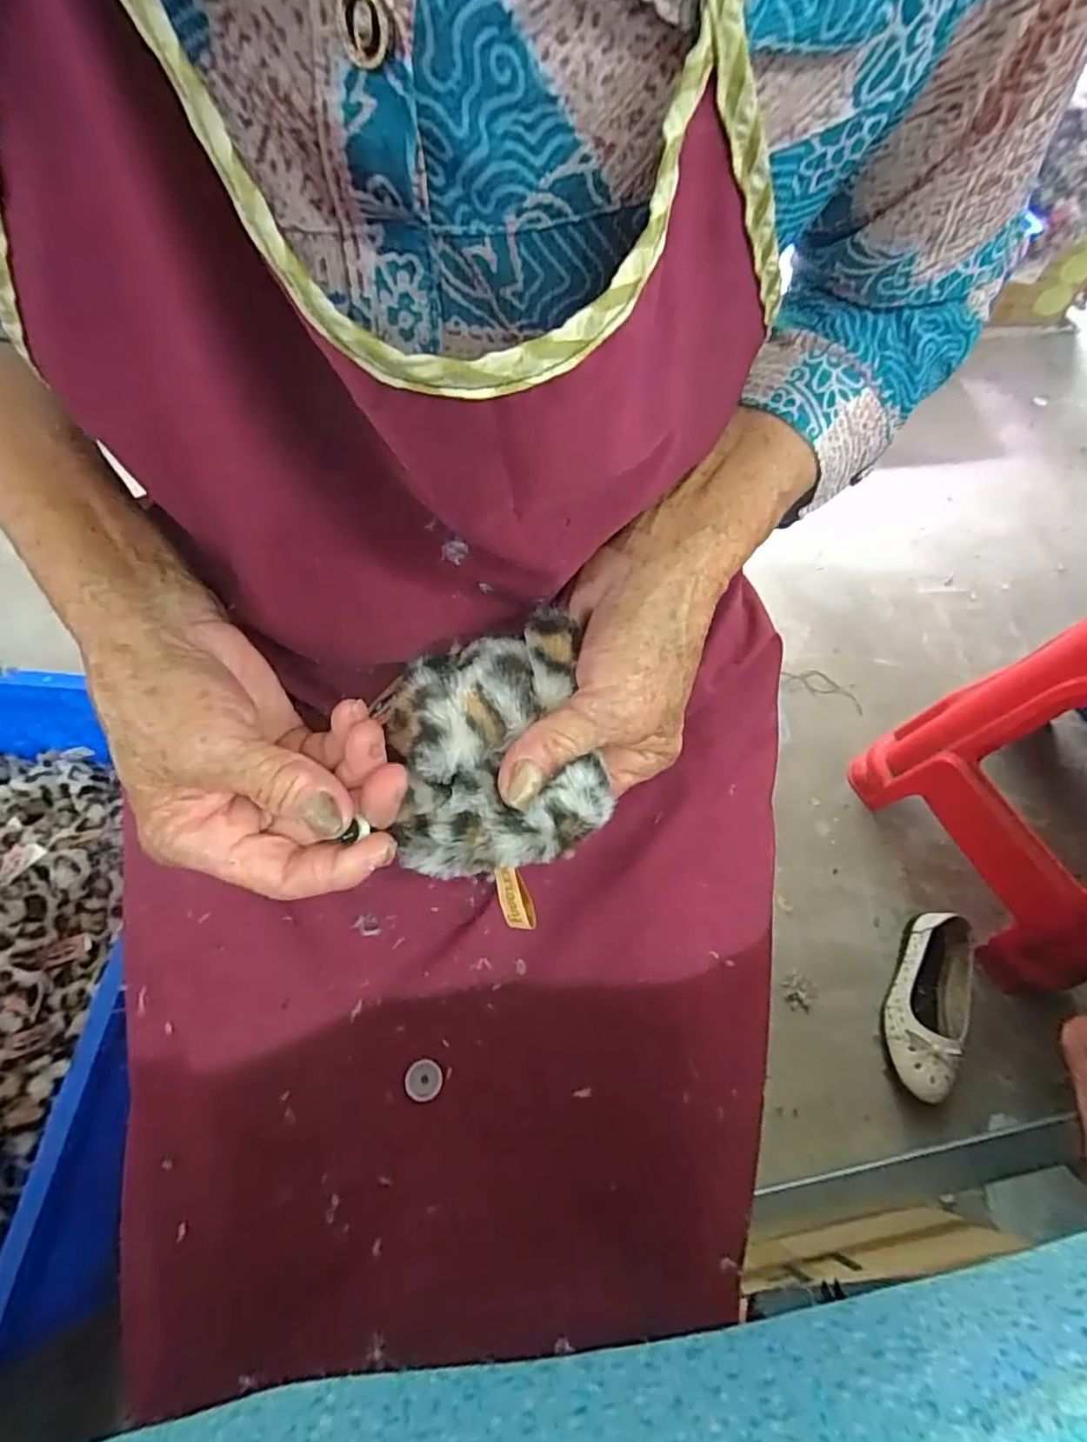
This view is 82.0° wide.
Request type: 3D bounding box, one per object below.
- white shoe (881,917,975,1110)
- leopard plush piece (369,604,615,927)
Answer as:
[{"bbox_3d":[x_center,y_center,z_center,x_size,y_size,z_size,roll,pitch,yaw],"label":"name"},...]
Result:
[{"bbox_3d":[0.523,0.381,0.852,0.085,0.073,0.238,25,64,11],"label":"white shoe"},{"bbox_3d":[-0.020,0.021,0.249,0.092,0.021,0.111,-19,79,14],"label":"leopard plush piece"}]

